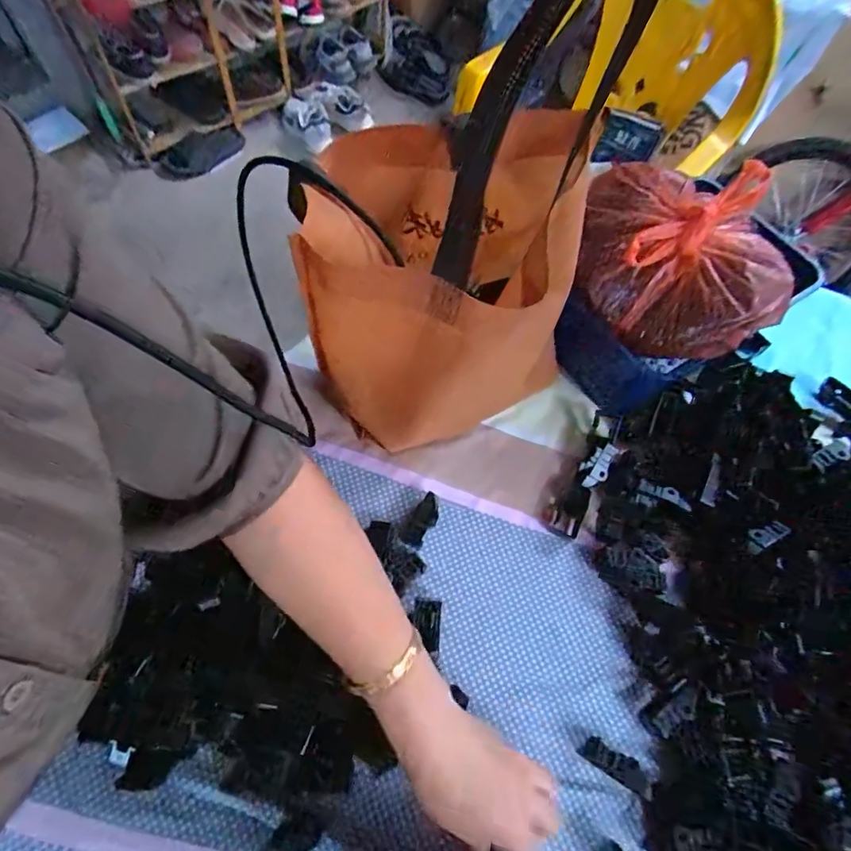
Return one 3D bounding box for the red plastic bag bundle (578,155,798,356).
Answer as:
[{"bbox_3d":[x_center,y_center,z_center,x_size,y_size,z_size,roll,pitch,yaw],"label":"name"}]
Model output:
[{"bbox_3d":[0.218,-0.142,0.450,0.174,0.094,0.129,19,64,6],"label":"red plastic bag bundle"}]

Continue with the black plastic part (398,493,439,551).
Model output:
[{"bbox_3d":[-0.004,0.085,0.462,0.023,0.008,0.049,30,77,11],"label":"black plastic part"}]

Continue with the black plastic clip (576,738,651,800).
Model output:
[{"bbox_3d":[0.143,0.254,0.386,0.053,0.007,0.018,31,65,11],"label":"black plastic clip"}]

